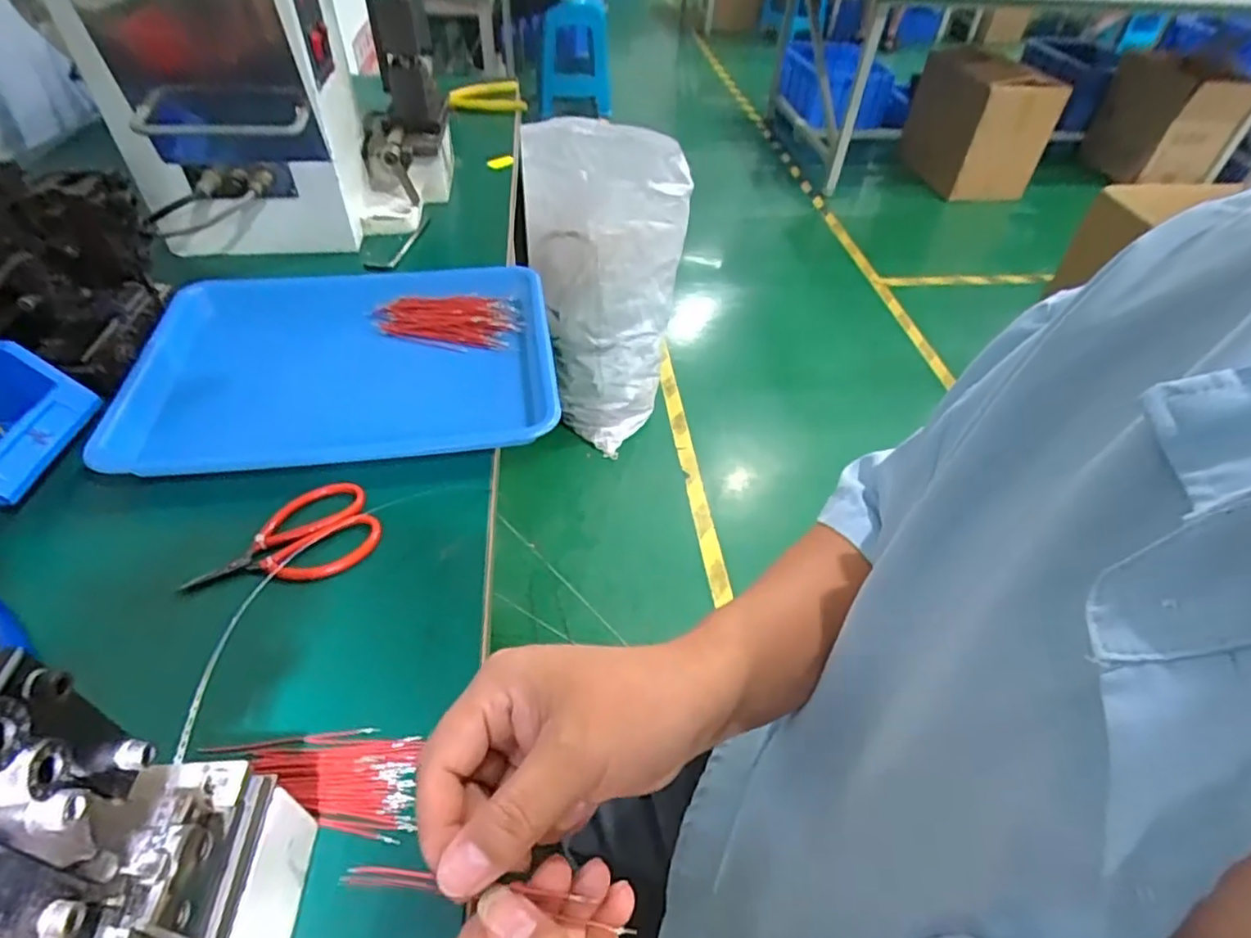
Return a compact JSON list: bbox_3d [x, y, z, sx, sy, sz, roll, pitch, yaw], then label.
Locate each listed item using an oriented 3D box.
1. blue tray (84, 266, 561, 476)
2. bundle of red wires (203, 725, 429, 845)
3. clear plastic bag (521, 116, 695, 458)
[{"bbox_3d":[-0.228,-0.096,0.545,0.329,0.033,0.244,-8,47,-12],"label":"blue tray"},{"bbox_3d":[-0.157,0.154,0.326,0.108,0.008,0.047,9,46,5],"label":"bundle of red wires"},{"bbox_3d":[-0.049,-0.365,1.422,0.315,0.649,0.239,14,47,10],"label":"clear plastic bag"}]

